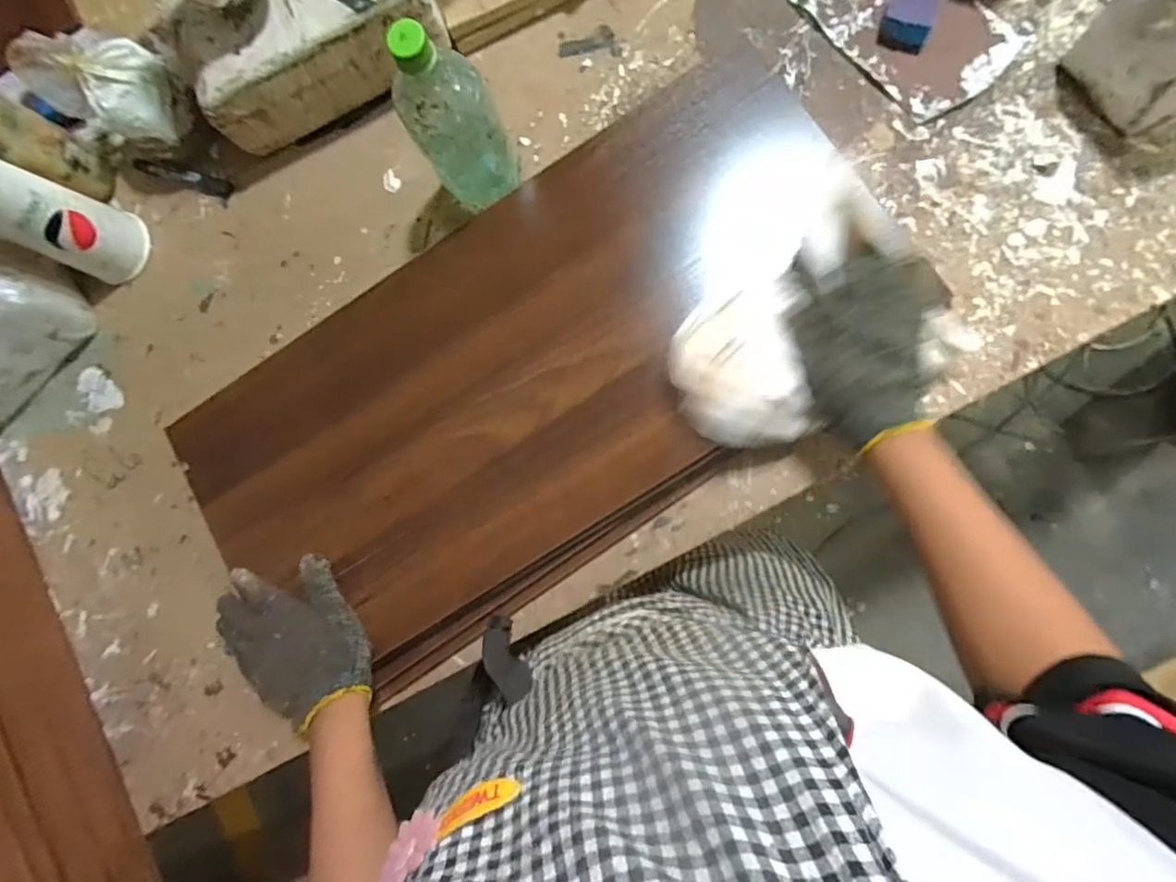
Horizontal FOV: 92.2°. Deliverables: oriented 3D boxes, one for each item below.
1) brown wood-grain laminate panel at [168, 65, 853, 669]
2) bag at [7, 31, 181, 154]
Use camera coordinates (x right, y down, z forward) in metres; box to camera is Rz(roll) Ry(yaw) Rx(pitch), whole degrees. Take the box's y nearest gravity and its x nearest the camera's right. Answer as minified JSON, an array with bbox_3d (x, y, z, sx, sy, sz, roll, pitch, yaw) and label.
[{"bbox_3d":[-0.058,-0.063,0.539,0.658,0.028,0.302,-34,80,2],"label":"brown wood-grain laminate panel"},{"bbox_3d":[-0.506,-0.379,0.610,0.126,0.105,0.097,14,92,7],"label":"bag"}]

